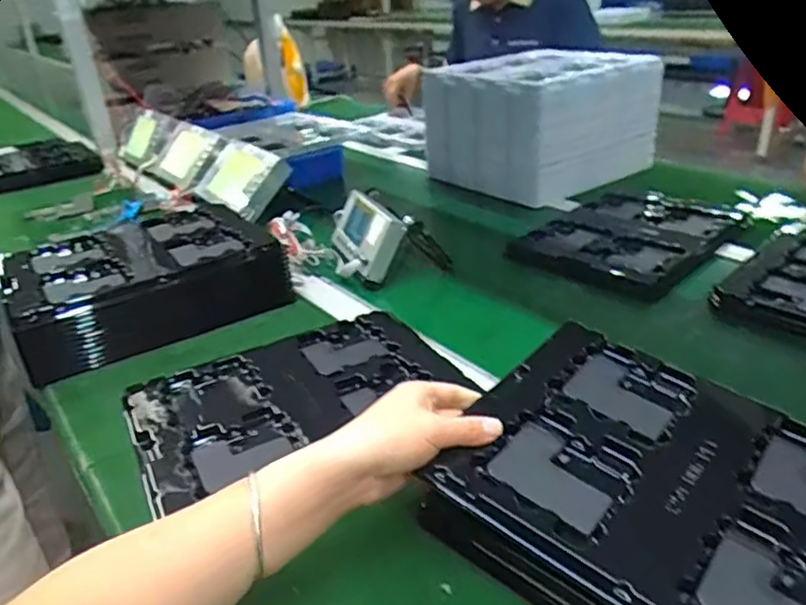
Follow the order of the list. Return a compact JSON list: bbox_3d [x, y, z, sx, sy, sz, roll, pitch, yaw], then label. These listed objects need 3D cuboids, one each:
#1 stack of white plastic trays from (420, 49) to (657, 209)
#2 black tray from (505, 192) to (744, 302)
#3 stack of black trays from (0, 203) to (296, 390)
[{"bbox_3d":[0.252,-0.344,1.171,0.305,0.194,0.317,-22,33,-30],"label":"stack of white plastic trays"},{"bbox_3d":[0.323,-0.089,0.892,0.222,0.049,0.295,21,36,41],"label":"black tray"},{"bbox_3d":[-0.335,-0.033,0.816,0.306,0.084,0.231,-21,31,-29],"label":"stack of black trays"}]

